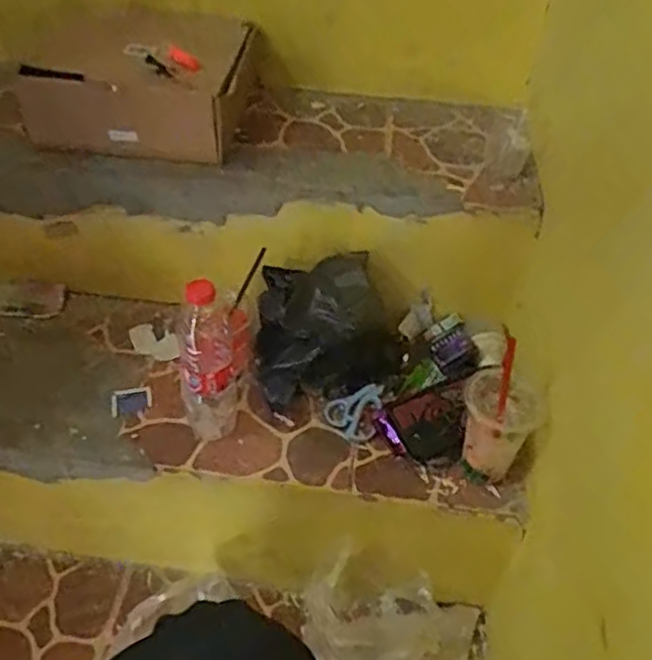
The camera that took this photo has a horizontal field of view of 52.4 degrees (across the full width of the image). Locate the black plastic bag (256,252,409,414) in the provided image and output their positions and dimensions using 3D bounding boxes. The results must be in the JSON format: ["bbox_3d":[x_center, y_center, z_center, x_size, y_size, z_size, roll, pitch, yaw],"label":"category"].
[{"bbox_3d":[0.000,-0.007,0.886,0.196,0.124,0.153,-11,45,-15],"label":"black plastic bag"}]

